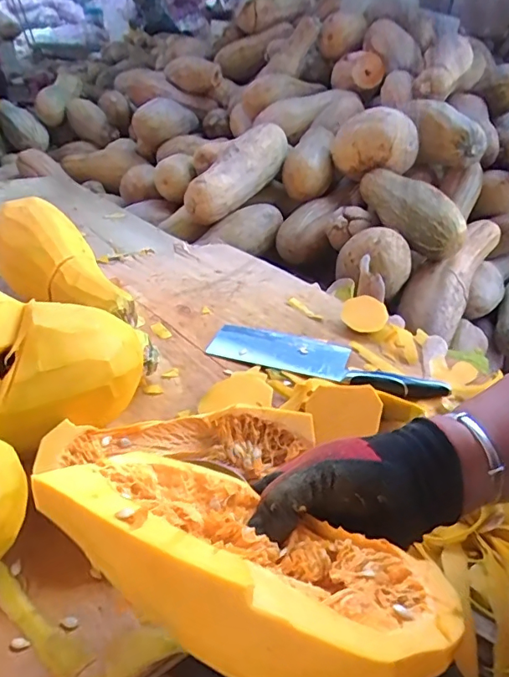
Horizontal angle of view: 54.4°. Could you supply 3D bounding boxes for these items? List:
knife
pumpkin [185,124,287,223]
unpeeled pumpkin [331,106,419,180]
[{"bbox_3d":[0.083,0.024,0.618,0.289,0.027,0.087,13,34,15],"label":"knife"},{"bbox_3d":[-0.035,-0.389,1.129,0.316,0.104,0.102,-46,51,-13],"label":"pumpkin"},{"bbox_3d":[0.273,-0.443,1.118,0.183,0.138,0.172,8,33,6],"label":"unpeeled pumpkin"}]

